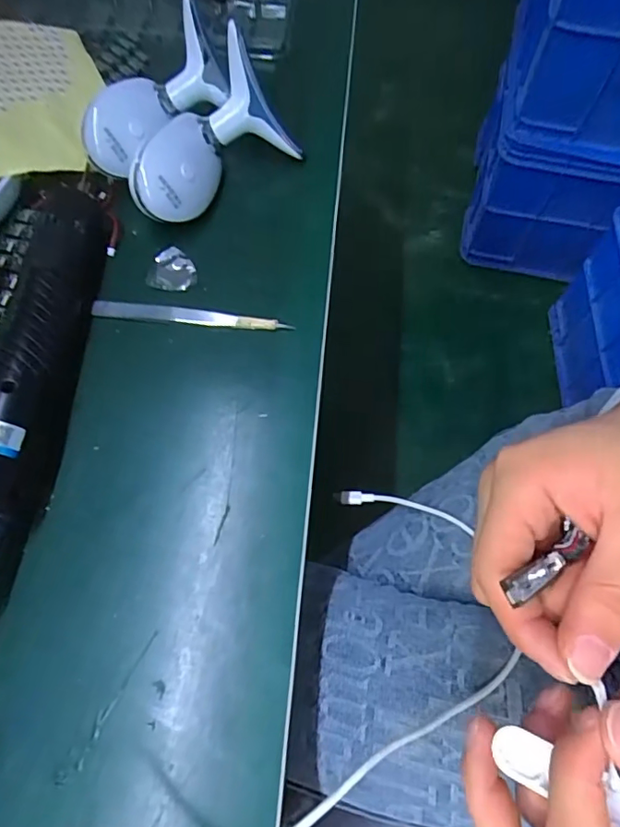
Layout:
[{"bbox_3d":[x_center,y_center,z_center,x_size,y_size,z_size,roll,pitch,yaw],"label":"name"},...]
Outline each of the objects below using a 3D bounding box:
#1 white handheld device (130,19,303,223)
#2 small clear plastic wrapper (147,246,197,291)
[{"bbox_3d":[-0.073,-0.173,0.330,0.112,0.075,0.048,-47,38,-19],"label":"white handheld device"},{"bbox_3d":[-0.087,-0.092,0.329,0.030,0.005,0.029,0,68,1],"label":"small clear plastic wrapper"}]

